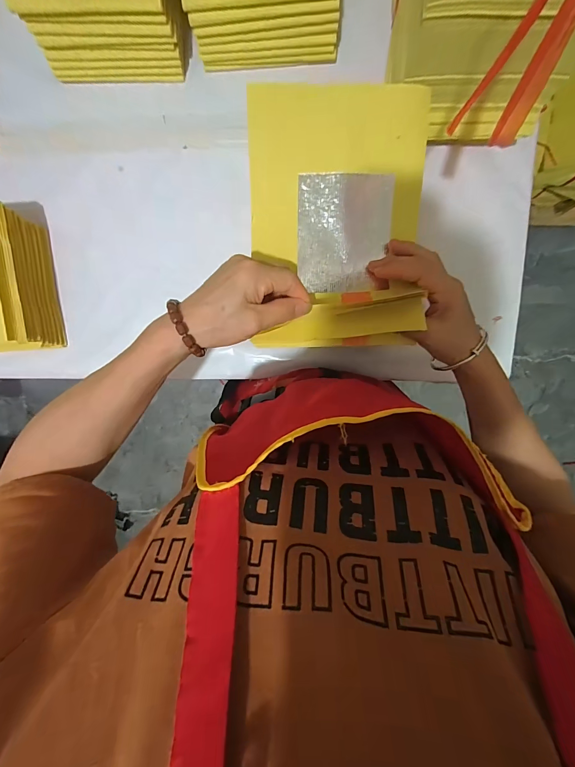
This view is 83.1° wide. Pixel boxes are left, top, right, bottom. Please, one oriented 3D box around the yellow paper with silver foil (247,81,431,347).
[{"bbox_3d":[0.045,-0.151,0.302,0.157,0.036,0.228,0,97,3],"label":"yellow paper with silver foil"}]

